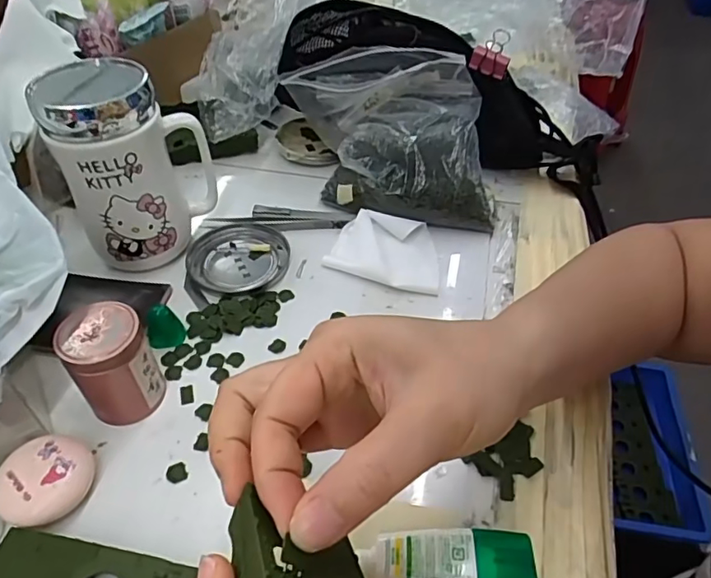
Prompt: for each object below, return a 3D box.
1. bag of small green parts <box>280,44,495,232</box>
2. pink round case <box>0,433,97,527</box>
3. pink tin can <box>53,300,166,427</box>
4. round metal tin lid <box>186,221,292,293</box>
[{"bbox_3d":[0.027,-0.132,0.459,0.180,0.111,0.108,5,46,6],"label":"bag of small green parts"},{"bbox_3d":[-0.166,0.105,0.292,0.043,0.026,0.049,33,54,29],"label":"pink round case"},{"bbox_3d":[-0.143,0.047,0.321,0.043,0.067,0.041,0,46,0],"label":"pink tin can"},{"bbox_3d":[-0.094,-0.024,0.430,0.077,0.009,0.076,0,46,0],"label":"round metal tin lid"}]

